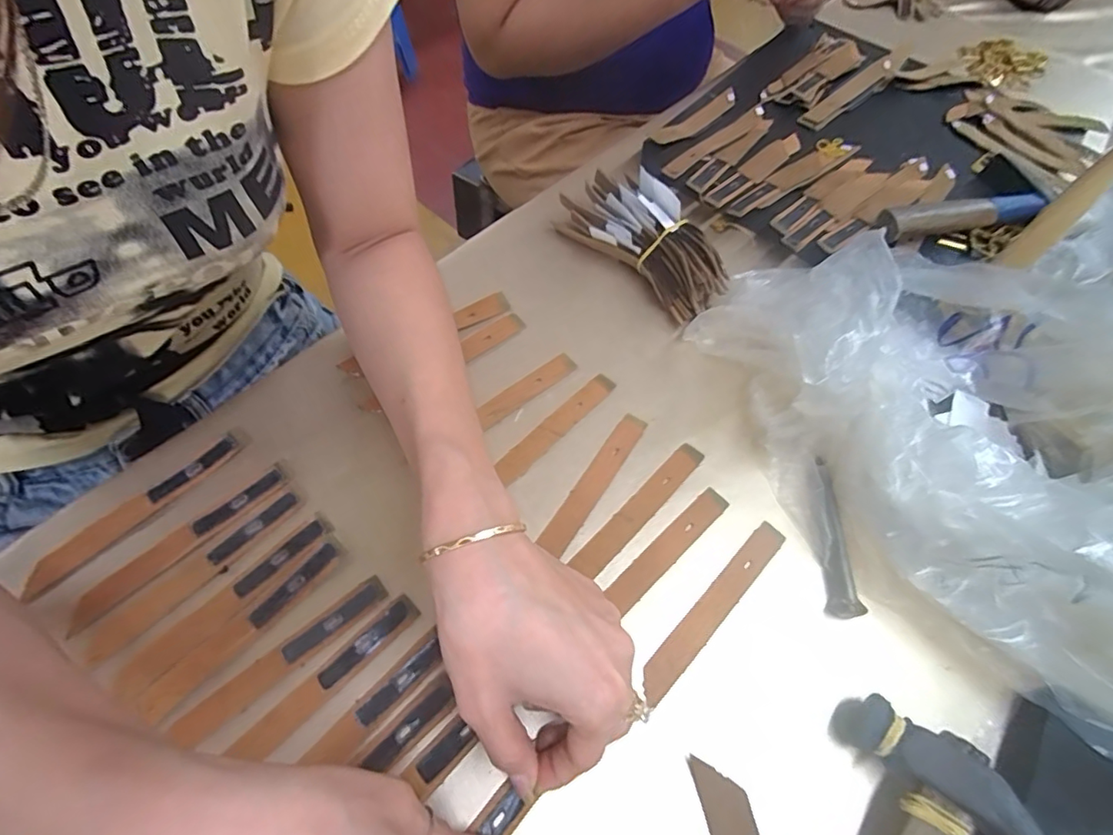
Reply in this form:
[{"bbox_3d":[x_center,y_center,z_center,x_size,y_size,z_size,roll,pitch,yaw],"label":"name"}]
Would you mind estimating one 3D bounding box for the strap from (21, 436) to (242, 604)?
[{"bbox_3d":[-0.240,0.051,0.309,0.019,0.004,0.120,39,65,18],"label":"strap"}]

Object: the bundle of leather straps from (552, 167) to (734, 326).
[{"bbox_3d":[0.069,-0.137,0.410,0.136,0.021,0.067,41,102,12],"label":"bundle of leather straps"}]

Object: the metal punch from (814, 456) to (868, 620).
[{"bbox_3d":[0.160,0.068,0.319,0.016,0.012,0.094,1,60,-2],"label":"metal punch"}]

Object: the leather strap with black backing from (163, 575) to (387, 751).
[{"bbox_3d":[-0.138,0.123,0.277,0.109,0.004,0.016,-36,68,-21],"label":"leather strap with black backing"}]

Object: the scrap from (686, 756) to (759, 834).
[{"bbox_3d":[0.082,0.192,0.250,0.023,0.005,0.064,-11,61,-9],"label":"scrap"}]

